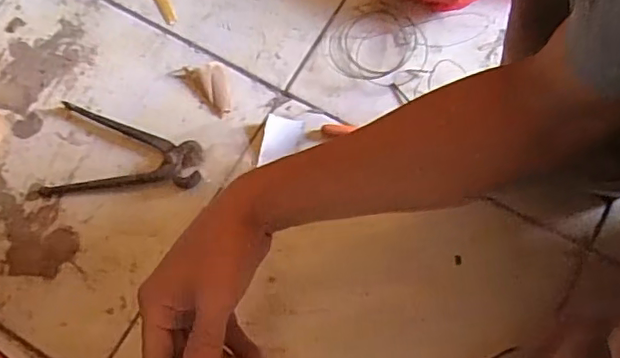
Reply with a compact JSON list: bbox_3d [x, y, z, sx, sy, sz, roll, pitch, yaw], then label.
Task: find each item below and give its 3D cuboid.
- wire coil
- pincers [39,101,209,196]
[{"bbox_3d":[0.087,-0.170,0.731,0.121,0.016,0.106,8,73,3],"label":"wire coil"},{"bbox_3d":[-0.223,-0.020,0.687,0.185,0.020,0.115,12,73,5],"label":"pincers"}]

